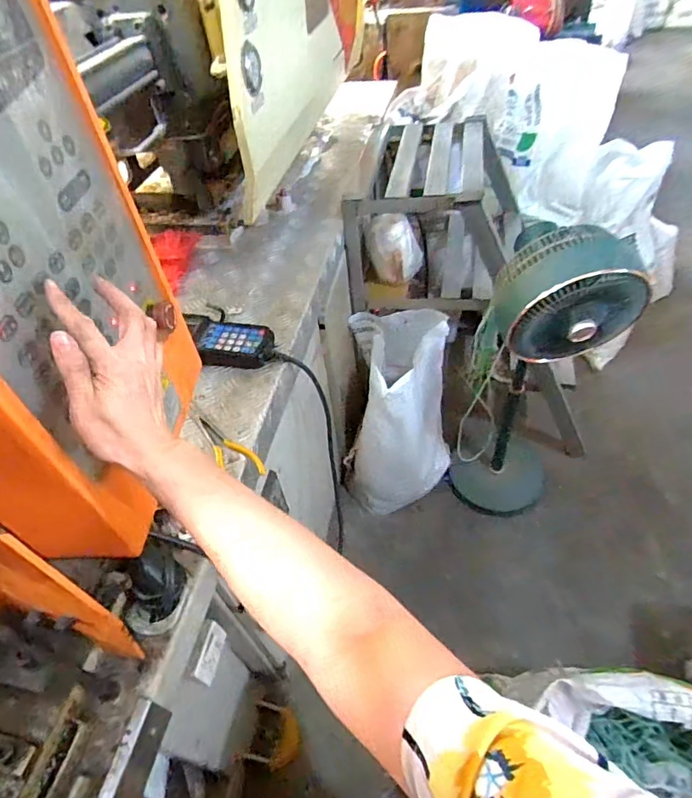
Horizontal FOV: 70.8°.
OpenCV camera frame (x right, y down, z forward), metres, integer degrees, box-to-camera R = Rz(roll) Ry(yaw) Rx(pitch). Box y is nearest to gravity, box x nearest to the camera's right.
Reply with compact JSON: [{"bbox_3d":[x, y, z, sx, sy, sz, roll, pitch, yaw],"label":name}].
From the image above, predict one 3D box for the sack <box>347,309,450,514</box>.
[{"bbox_3d":[0.168,0.038,1.496,0.310,0.511,0.398,4,49,10],"label":"sack"}]

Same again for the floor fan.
[{"bbox_3d":[0.479,-0.016,1.295,0.303,0.971,0.305,11,50,16],"label":"floor fan"}]

